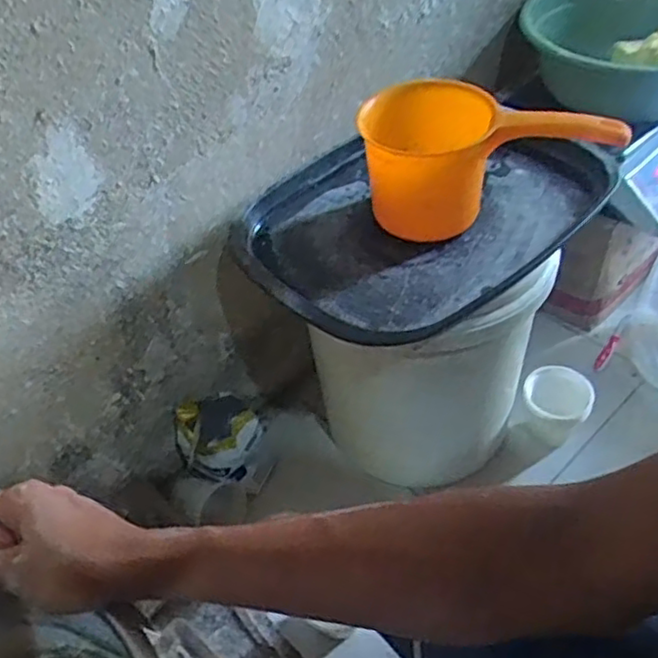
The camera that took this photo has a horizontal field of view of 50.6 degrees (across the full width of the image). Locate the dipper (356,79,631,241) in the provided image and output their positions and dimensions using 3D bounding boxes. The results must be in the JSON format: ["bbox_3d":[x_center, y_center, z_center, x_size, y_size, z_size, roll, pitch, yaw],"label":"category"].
[{"bbox_3d":[0.162,-0.188,0.749,0.250,0.132,0.130,-17,48,-10],"label":"dipper"}]

